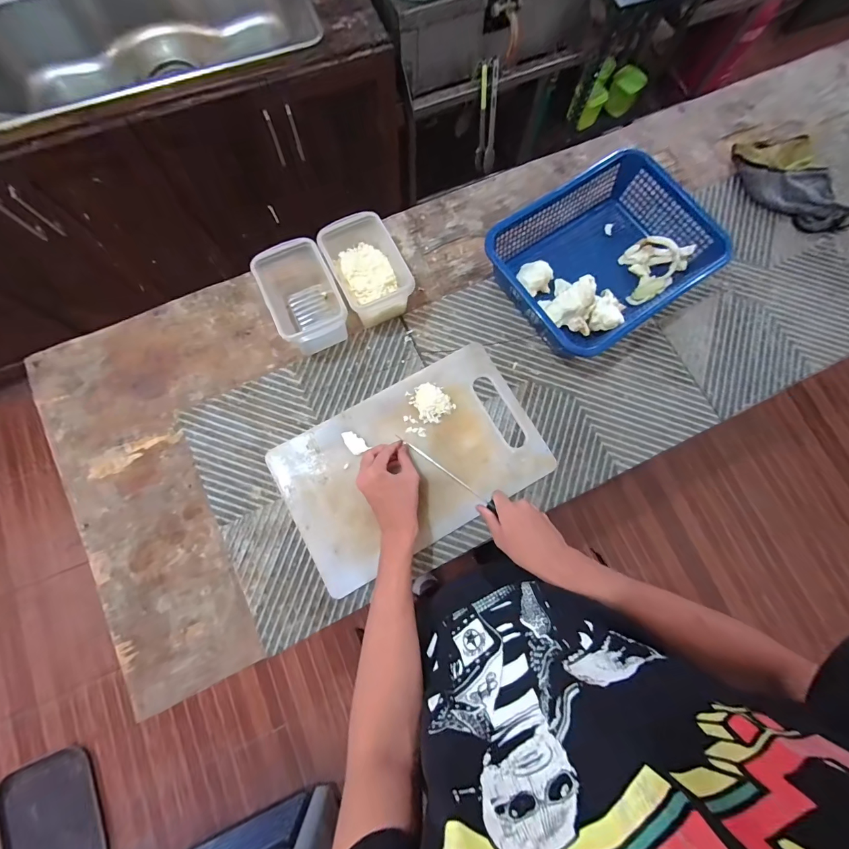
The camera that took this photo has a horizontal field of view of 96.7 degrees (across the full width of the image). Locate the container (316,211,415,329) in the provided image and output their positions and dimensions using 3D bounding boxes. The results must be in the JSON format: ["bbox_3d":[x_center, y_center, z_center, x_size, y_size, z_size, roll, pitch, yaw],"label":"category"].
[{"bbox_3d":[-0.092,-0.247,0.617,0.103,0.099,0.142,-27,79,-6],"label":"container"}]

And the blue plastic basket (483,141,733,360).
[{"bbox_3d":[0.288,-0.269,0.628,0.316,0.098,0.246,-34,80,-8],"label":"blue plastic basket"}]

